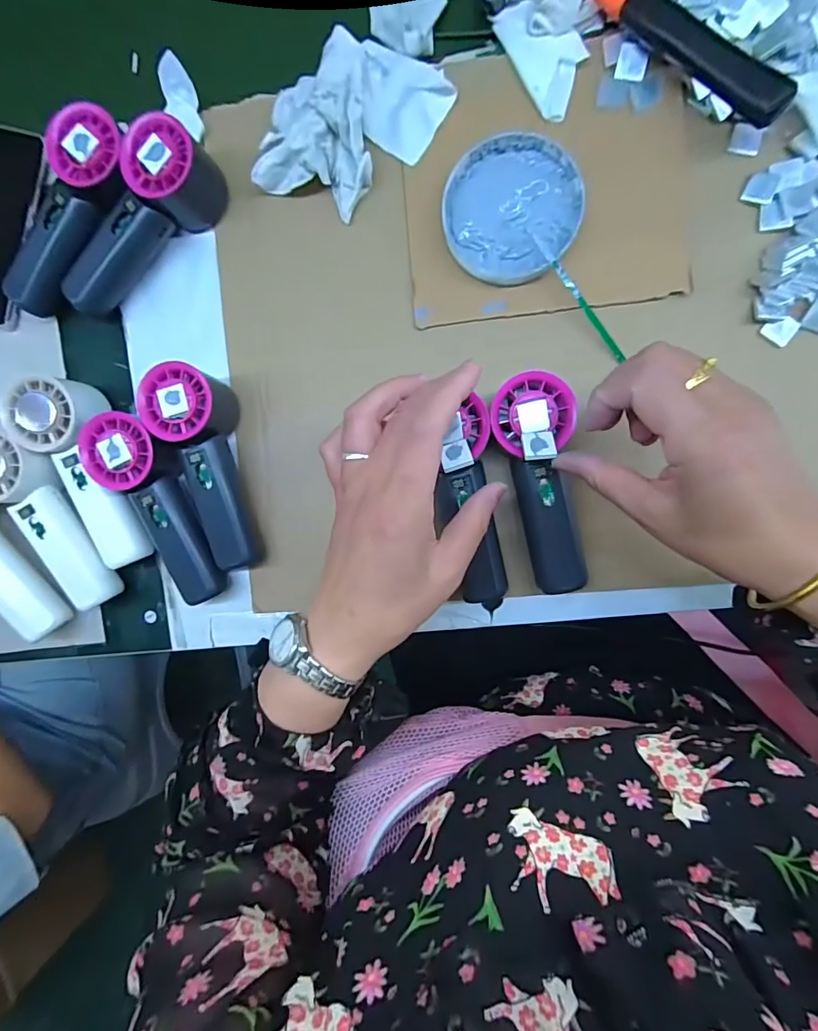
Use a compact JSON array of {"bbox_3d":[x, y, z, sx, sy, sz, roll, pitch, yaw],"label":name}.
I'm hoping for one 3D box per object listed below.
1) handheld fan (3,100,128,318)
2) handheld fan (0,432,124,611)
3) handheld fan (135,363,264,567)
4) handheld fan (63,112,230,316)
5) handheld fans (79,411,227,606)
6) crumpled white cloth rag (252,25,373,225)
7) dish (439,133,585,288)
[{"bbox_3d":[-0.265,-0.229,0.365,0.059,0.051,0.155,42,96,2],"label":"handheld fan"},{"bbox_3d":[-0.286,-0.002,0.380,0.061,0.052,0.154,-36,89,7],"label":"handheld fan"},{"bbox_3d":[-0.159,-0.034,0.367,0.051,0.051,0.154,-10,92,6],"label":"handheld fan"},{"bbox_3d":[-0.210,-0.222,0.360,0.049,0.051,0.150,45,96,2],"label":"handheld fan"},{"bbox_3d":[-0.188,-0.007,0.370,0.062,0.053,0.150,-31,90,7],"label":"handheld fans"},{"bbox_3d":[-0.073,-0.286,0.348,0.085,0.042,0.103,0,93,6],"label":"crumpled white cloth rag"},{"bbox_3d":[0.077,-0.225,0.349,0.097,0.019,0.101,0,93,6],"label":"dish"}]

